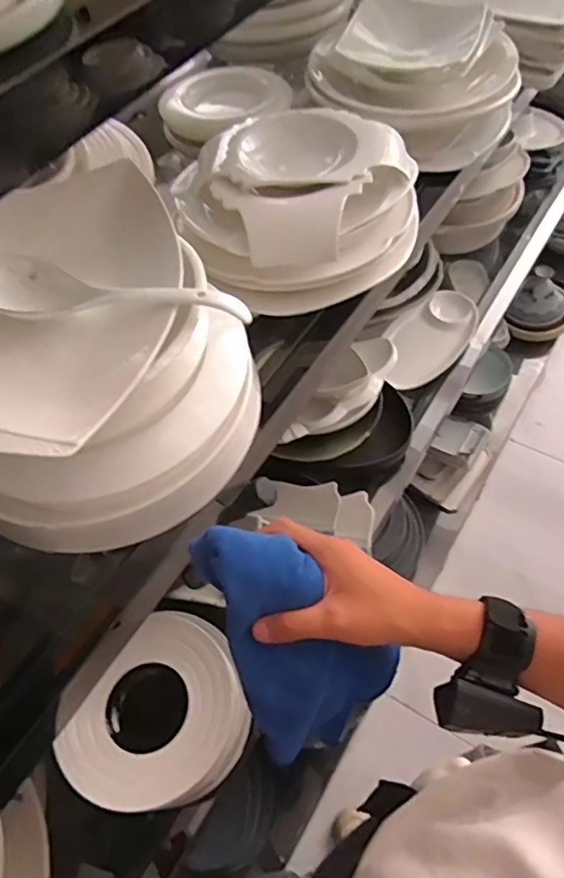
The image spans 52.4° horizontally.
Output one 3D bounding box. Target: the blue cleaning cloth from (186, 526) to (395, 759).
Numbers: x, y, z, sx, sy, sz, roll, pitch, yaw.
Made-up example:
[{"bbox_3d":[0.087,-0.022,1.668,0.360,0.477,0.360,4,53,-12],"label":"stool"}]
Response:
[{"bbox_3d":[0.007,0.143,0.419,0.104,0.048,0.184,-30,101,-14],"label":"blue cleaning cloth"}]

